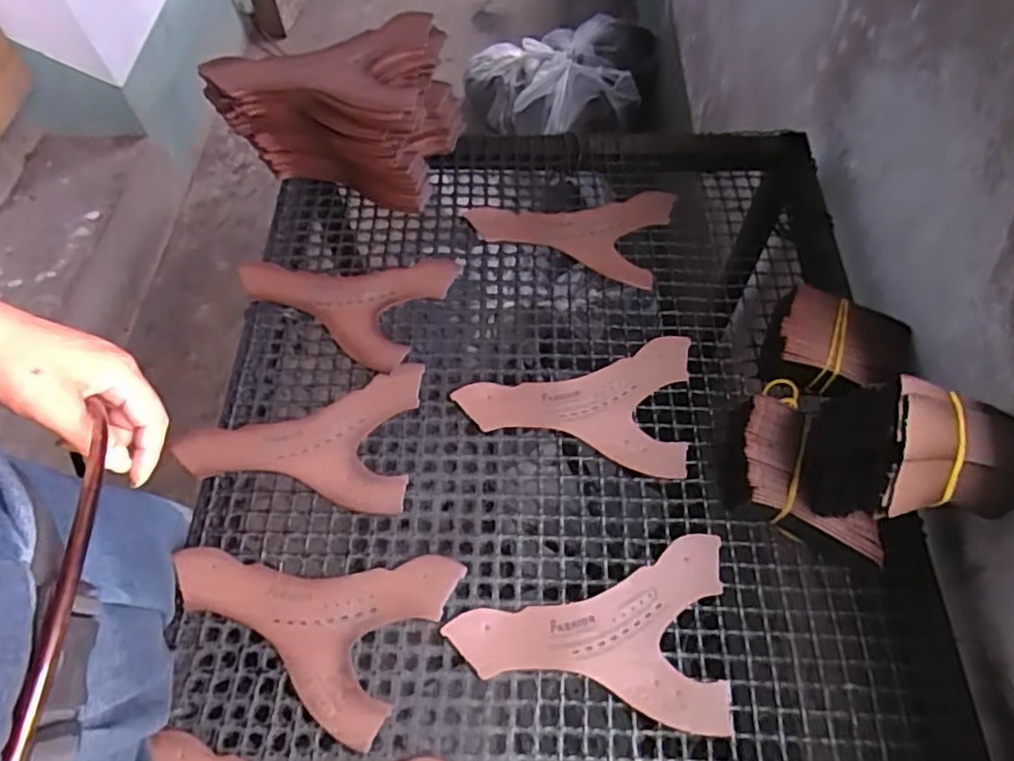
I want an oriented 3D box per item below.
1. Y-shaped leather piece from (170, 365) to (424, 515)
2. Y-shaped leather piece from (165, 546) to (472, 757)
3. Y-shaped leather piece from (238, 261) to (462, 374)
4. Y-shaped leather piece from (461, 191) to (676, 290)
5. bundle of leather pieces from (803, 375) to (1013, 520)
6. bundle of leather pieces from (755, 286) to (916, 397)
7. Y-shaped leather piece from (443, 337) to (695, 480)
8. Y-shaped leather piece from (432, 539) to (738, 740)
[{"bbox_3d":[-0.181,0.044,0.572,0.196,0.010,0.136,3,61,3],"label":"Y-shaped leather piece"},{"bbox_3d":[-0.155,0.165,0.505,0.199,0.008,0.137,24,64,14],"label":"Y-shaped leather piece"},{"bbox_3d":[-0.166,-0.098,0.656,0.200,0.007,0.139,23,64,14],"label":"Y-shaped leather piece"},{"bbox_3d":[0.065,-0.170,0.692,0.204,0.009,0.128,16,63,9],"label":"Y-shaped leather piece"},{"bbox_3d":[0.289,0.064,0.448,0.121,0.106,0.093,17,62,11],"label":"bundle of leather pieces"},{"bbox_3d":[0.297,-0.025,0.585,0.113,0.057,0.096,22,63,13],"label":"bundle of leather pieces"},{"bbox_3d":[0.062,0.010,0.591,0.200,0.008,0.136,7,61,5],"label":"Y-shaped leather piece"},{"bbox_3d":[0.063,0.181,0.493,0.201,0.008,0.136,4,61,4],"label":"Y-shaped leather piece"}]

